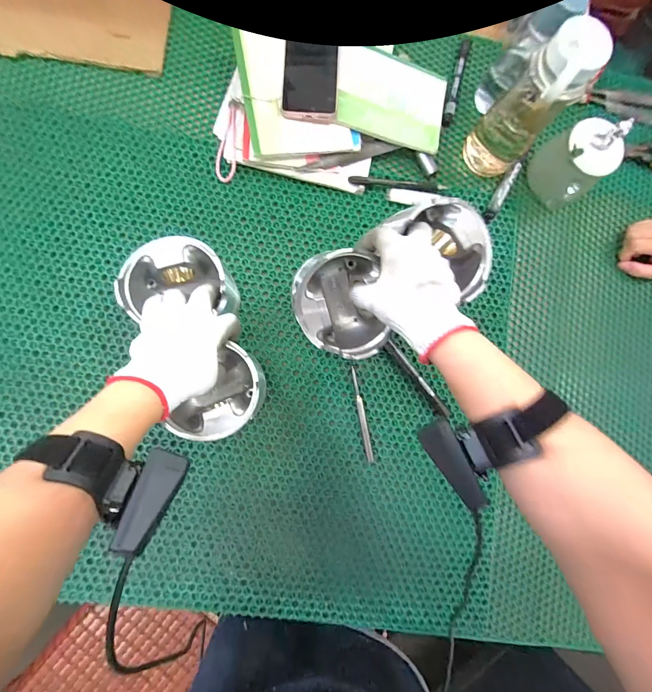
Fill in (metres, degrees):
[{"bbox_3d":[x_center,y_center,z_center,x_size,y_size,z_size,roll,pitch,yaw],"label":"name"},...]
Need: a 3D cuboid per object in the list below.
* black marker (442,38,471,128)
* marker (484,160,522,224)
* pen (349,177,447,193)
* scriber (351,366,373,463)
[{"bbox_3d":[0.205,-0.412,0.497,0.017,0.019,0.141,16,84,-4],"label":"black marker"},{"bbox_3d":[0.272,-0.237,0.489,0.020,0.024,0.096,32,83,-2],"label":"marker"},{"bbox_3d":[0.107,-0.244,0.478,0.145,0.017,0.014,1,85,-5],"label":"pen"},{"bbox_3d":[0.051,0.097,0.447,0.009,0.011,0.133,-10,86,-6],"label":"scriber"}]

